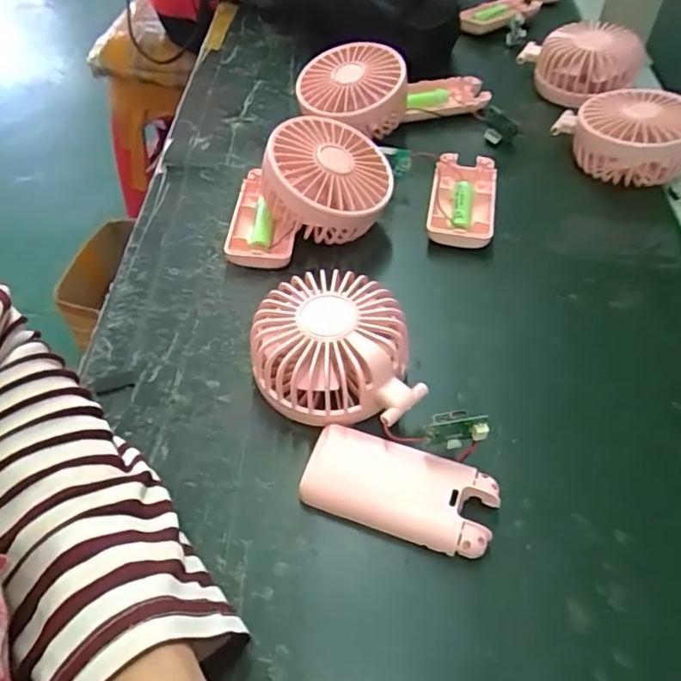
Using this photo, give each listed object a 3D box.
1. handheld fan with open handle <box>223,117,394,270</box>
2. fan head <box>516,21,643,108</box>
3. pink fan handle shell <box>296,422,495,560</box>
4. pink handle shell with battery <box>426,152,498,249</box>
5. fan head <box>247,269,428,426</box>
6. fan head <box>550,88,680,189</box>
[{"bbox_3d":[-0.024,-0.106,0.413,0.118,0.063,0.091,-8,52,-5],"label":"handheld fan with open handle"},{"bbox_3d":[0.217,-0.259,0.541,0.075,0.047,0.100,-25,56,-18],"label":"fan head"},{"bbox_3d":[0.029,0.074,0.297,0.094,0.019,0.043,17,54,14],"label":"pink fan handle shell"},{"bbox_3d":[0.091,-0.104,0.441,0.047,0.020,0.090,9,52,8],"label":"pink handle shell with battery"},{"bbox_3d":[-0.001,0.006,0.334,0.095,0.047,0.082,8,52,7],"label":"fan head"},{"bbox_3d":[0.227,-0.165,0.469,0.082,0.049,0.095,-16,53,-12],"label":"fan head"}]

